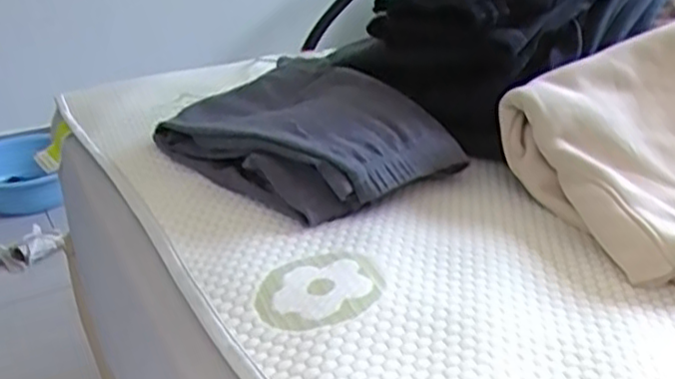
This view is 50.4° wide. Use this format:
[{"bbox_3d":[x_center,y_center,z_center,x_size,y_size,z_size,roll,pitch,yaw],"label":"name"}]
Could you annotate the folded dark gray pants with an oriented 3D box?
[{"bbox_3d":[-0.029,-0.060,0.744,0.266,0.085,0.198,23,33,37],"label":"folded dark gray pants"}]

